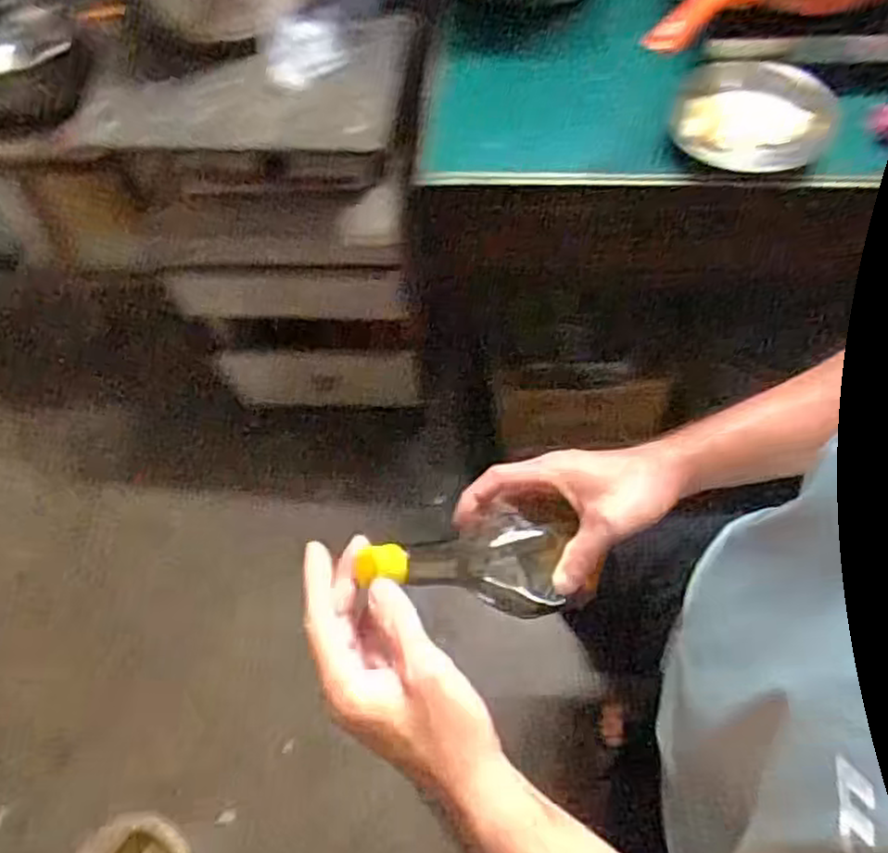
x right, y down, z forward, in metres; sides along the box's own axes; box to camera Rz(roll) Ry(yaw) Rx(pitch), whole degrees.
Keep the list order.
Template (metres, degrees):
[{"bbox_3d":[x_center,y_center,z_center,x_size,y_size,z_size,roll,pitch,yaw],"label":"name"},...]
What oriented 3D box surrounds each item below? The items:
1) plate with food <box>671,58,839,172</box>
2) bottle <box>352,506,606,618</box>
[{"bbox_3d":[0.382,-0.387,0.902,0.175,0.026,0.148,29,87,12],"label":"plate with food"},{"bbox_3d":[0.015,0.087,0.484,0.170,0.059,0.068,11,56,-41],"label":"bottle"}]

